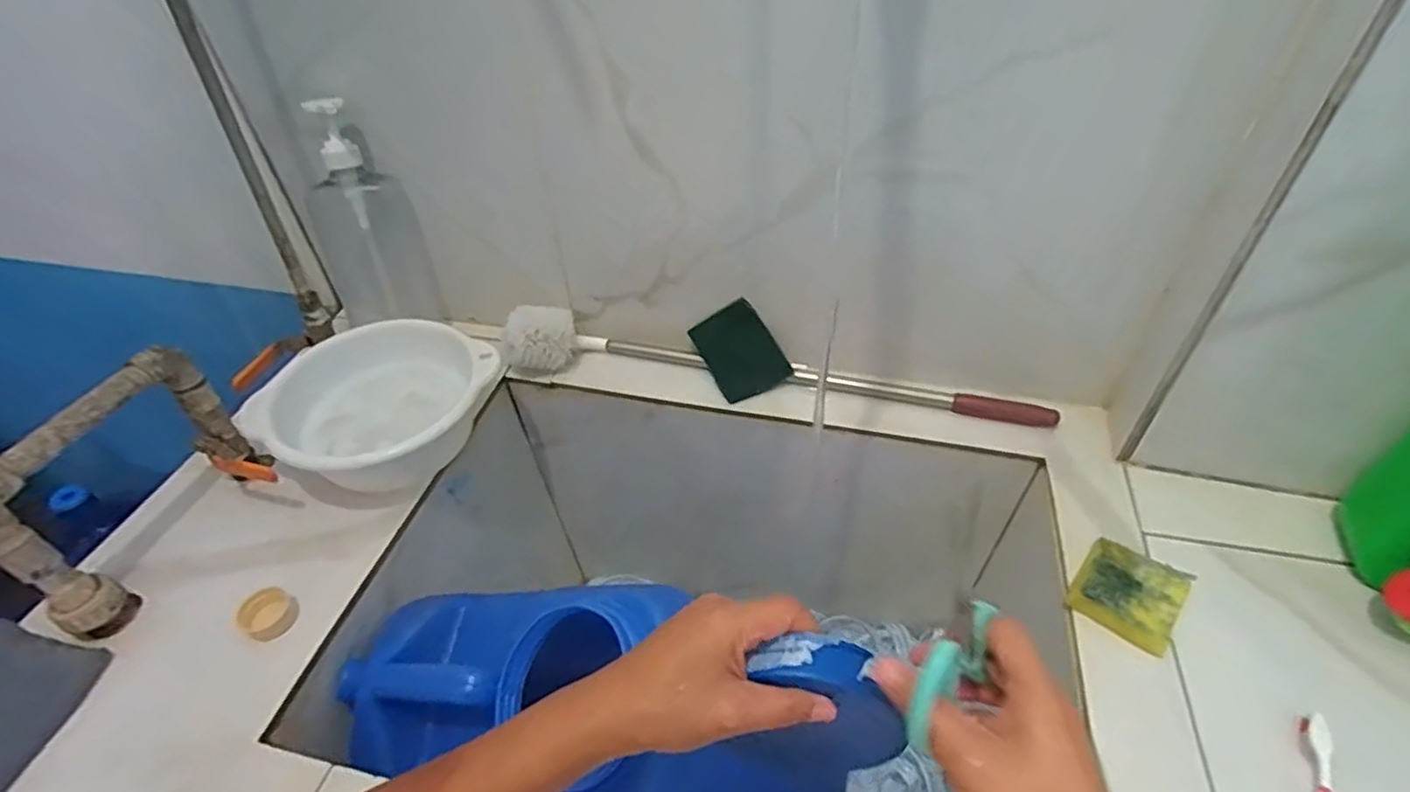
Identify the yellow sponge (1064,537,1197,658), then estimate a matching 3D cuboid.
[{"bbox_3d":[0.340,0.157,0.546,0.072,0.021,0.079,30,53,29],"label":"yellow sponge"}]

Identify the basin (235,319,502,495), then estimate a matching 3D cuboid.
[{"bbox_3d":[-0.322,0.015,0.678,0.199,0.092,0.193,-2,44,2],"label":"basin"}]

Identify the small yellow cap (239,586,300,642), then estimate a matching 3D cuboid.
[{"bbox_3d":[-0.361,0.182,0.565,0.041,0.020,0.040,-2,44,2],"label":"small yellow cap"}]

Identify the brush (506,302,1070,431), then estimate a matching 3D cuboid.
[{"bbox_3d":[0.068,-0.040,0.734,0.589,0.071,0.078,4,45,8],"label":"brush"}]

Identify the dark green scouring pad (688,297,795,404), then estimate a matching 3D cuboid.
[{"bbox_3d":[0.038,-0.046,0.745,0.078,0.011,0.100,-33,87,15],"label":"dark green scouring pad"}]

